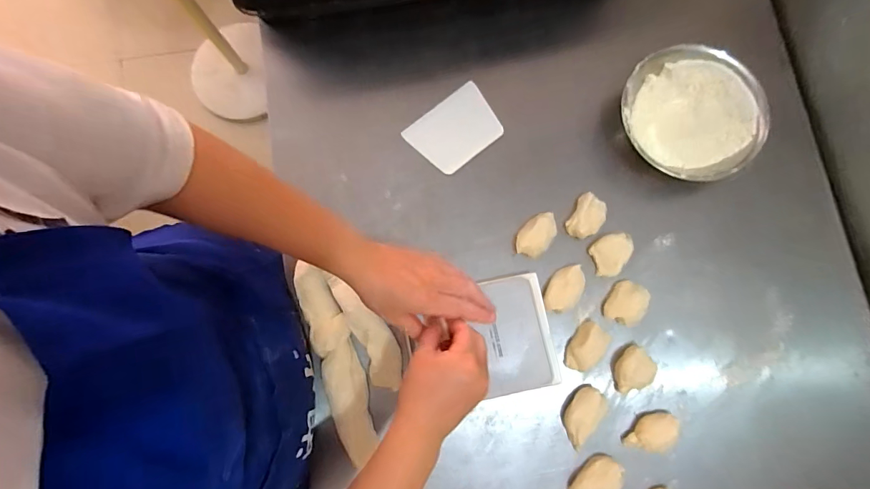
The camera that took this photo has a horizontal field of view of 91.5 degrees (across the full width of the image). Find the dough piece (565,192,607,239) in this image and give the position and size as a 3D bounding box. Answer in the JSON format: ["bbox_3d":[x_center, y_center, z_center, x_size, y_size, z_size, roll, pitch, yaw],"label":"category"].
[{"bbox_3d":[0.208,-0.038,0.579,0.037,0.028,0.059,28,81,4],"label":"dough piece"}]

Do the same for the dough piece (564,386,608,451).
[{"bbox_3d":[0.188,0.220,0.543,0.041,0.026,0.075,32,81,5],"label":"dough piece"}]

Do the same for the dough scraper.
[{"bbox_3d":[0.029,-0.166,0.620,0.121,0.010,0.095,-37,81,3],"label":"dough scraper"}]

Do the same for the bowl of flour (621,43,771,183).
[{"bbox_3d":[0.352,-0.175,0.598,0.176,0.076,0.184,0,81,0],"label":"bowl of flour"}]

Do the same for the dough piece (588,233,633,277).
[{"bbox_3d":[0.242,0.014,0.574,0.051,0.022,0.053,-15,80,-3],"label":"dough piece"}]

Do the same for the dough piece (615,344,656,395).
[{"bbox_3d":[0.262,0.164,0.560,0.050,0.029,0.057,0,80,-1],"label":"dough piece"}]

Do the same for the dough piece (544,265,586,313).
[{"bbox_3d":[0.174,0.060,0.569,0.041,0.016,0.069,31,81,5],"label":"dough piece"}]

